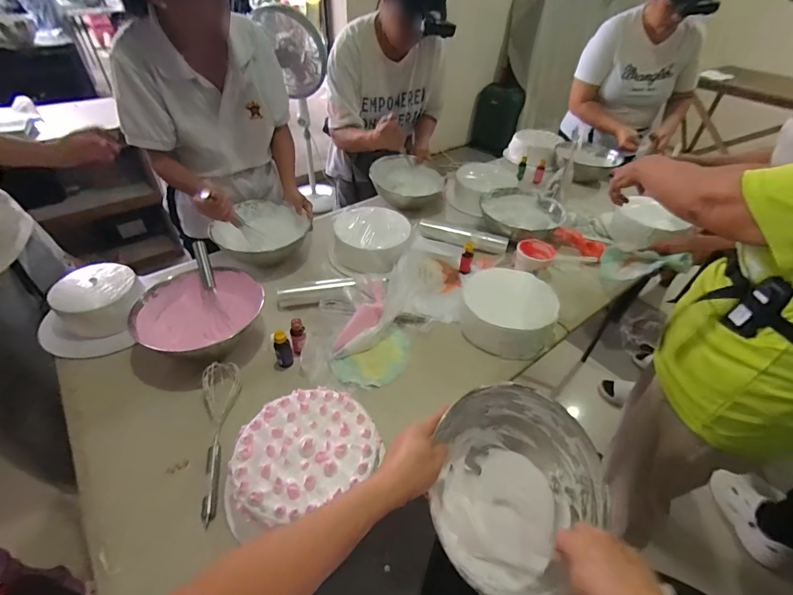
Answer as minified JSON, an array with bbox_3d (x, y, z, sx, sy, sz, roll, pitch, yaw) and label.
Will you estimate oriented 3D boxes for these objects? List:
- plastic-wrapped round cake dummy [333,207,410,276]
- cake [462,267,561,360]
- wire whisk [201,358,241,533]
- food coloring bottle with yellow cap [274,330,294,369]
[{"bbox_3d":[-0.066,-0.158,1.016,0.196,0.075,0.224,6,42,3],"label":"plastic-wrapped round cake dummy"},{"bbox_3d":[0.240,0.026,0.832,0.197,0.088,0.203,6,42,3],"label":"cake"},{"bbox_3d":[-0.310,0.225,0.633,0.063,0.049,0.277,-3,42,-7],"label":"wire whisk"},{"bbox_3d":[-0.220,0.099,0.738,0.030,0.080,0.030,-13,44,-17],"label":"food coloring bottle with yellow cap"}]

